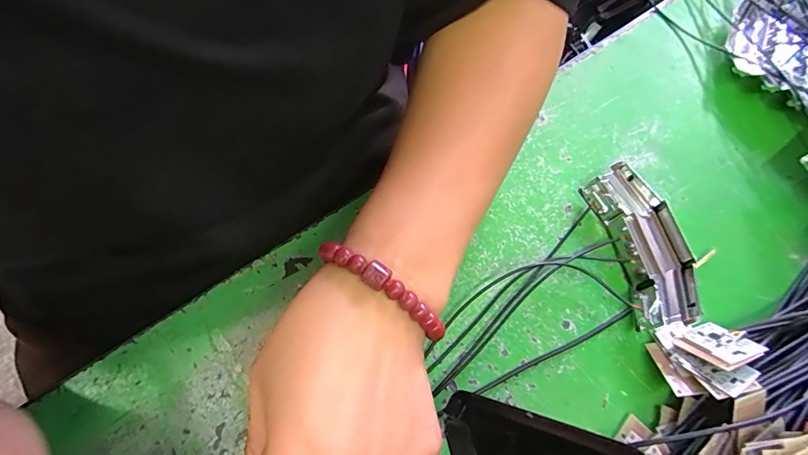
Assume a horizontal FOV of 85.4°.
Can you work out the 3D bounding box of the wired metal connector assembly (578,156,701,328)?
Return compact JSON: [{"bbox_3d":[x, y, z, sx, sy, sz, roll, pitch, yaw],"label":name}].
[{"bbox_3d":[0.142,0.010,0.263,0.035,0.028,0.097,-8,65,-7],"label":"wired metal connector assembly"}]

